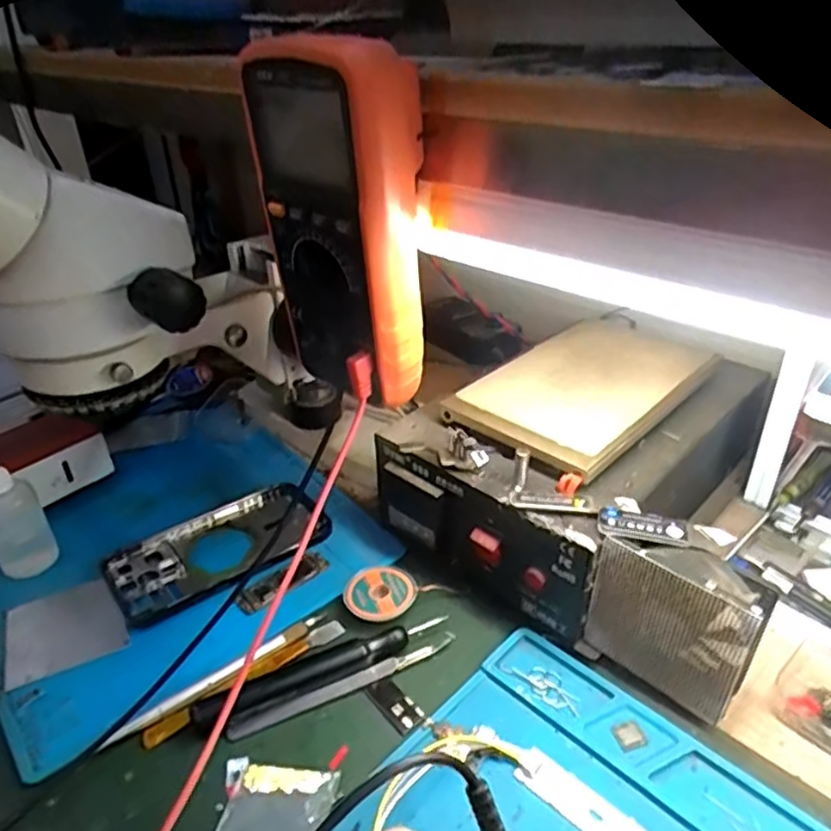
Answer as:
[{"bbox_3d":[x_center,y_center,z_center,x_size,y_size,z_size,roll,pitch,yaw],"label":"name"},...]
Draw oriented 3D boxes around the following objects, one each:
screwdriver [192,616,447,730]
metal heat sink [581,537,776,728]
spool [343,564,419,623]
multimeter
[{"bbox_3d":[-0.050,0.142,0.369,0.146,0.012,0.015,-17,35,-21],"label":"screwdriver"},{"bbox_3d":[0.136,0.110,0.345,0.080,0.088,0.027,23,41,35],"label":"metal heat sink"},{"bbox_3d":[-0.022,0.115,0.418,0.044,0.008,0.043,-2,32,1],"label":"spool"},{"bbox_3d":[-0.037,-0.095,0.336,0.050,0.169,0.085,-27,39,-33],"label":"multimeter"}]

